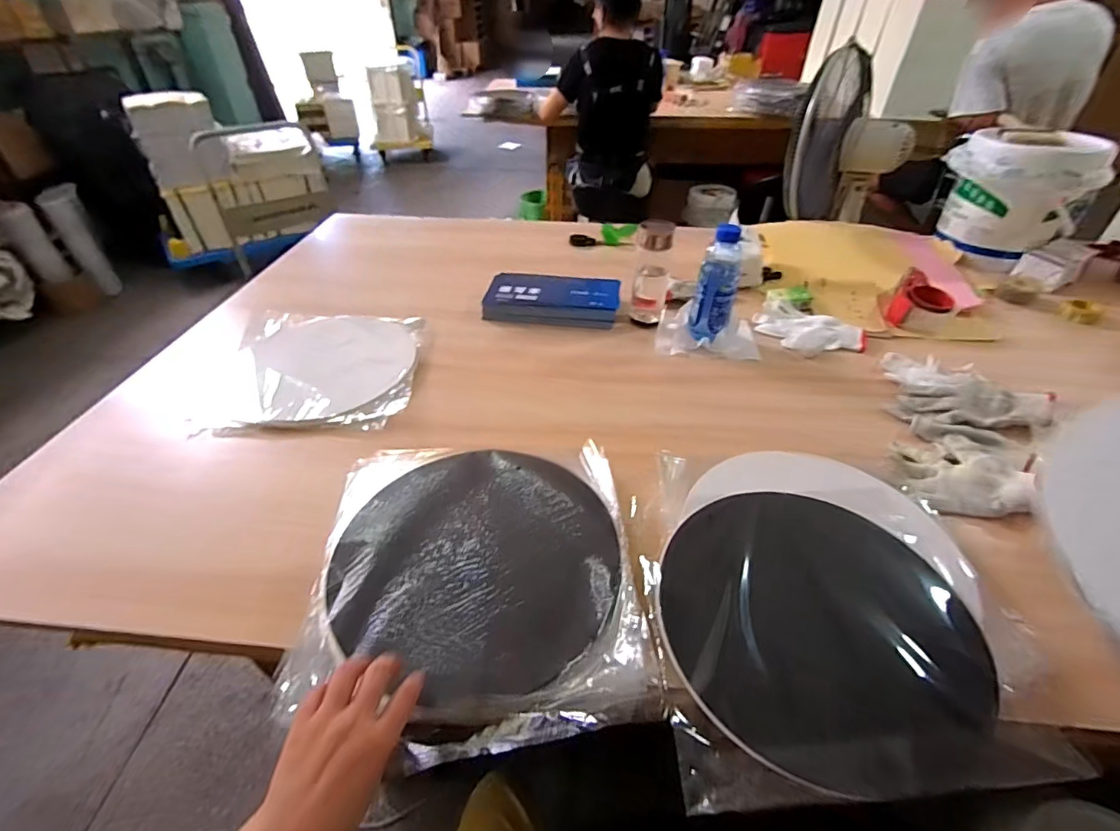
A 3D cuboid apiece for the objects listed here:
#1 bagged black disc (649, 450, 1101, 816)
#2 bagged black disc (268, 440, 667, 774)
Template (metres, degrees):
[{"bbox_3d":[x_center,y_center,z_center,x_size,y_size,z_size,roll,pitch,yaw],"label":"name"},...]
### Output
[{"bbox_3d":[0.284,0.178,0.535,0.384,0.039,0.378,-1,41,-2],"label":"bagged black disc"},{"bbox_3d":[-0.085,0.149,0.518,0.322,0.036,0.338,-2,41,-4],"label":"bagged black disc"}]

